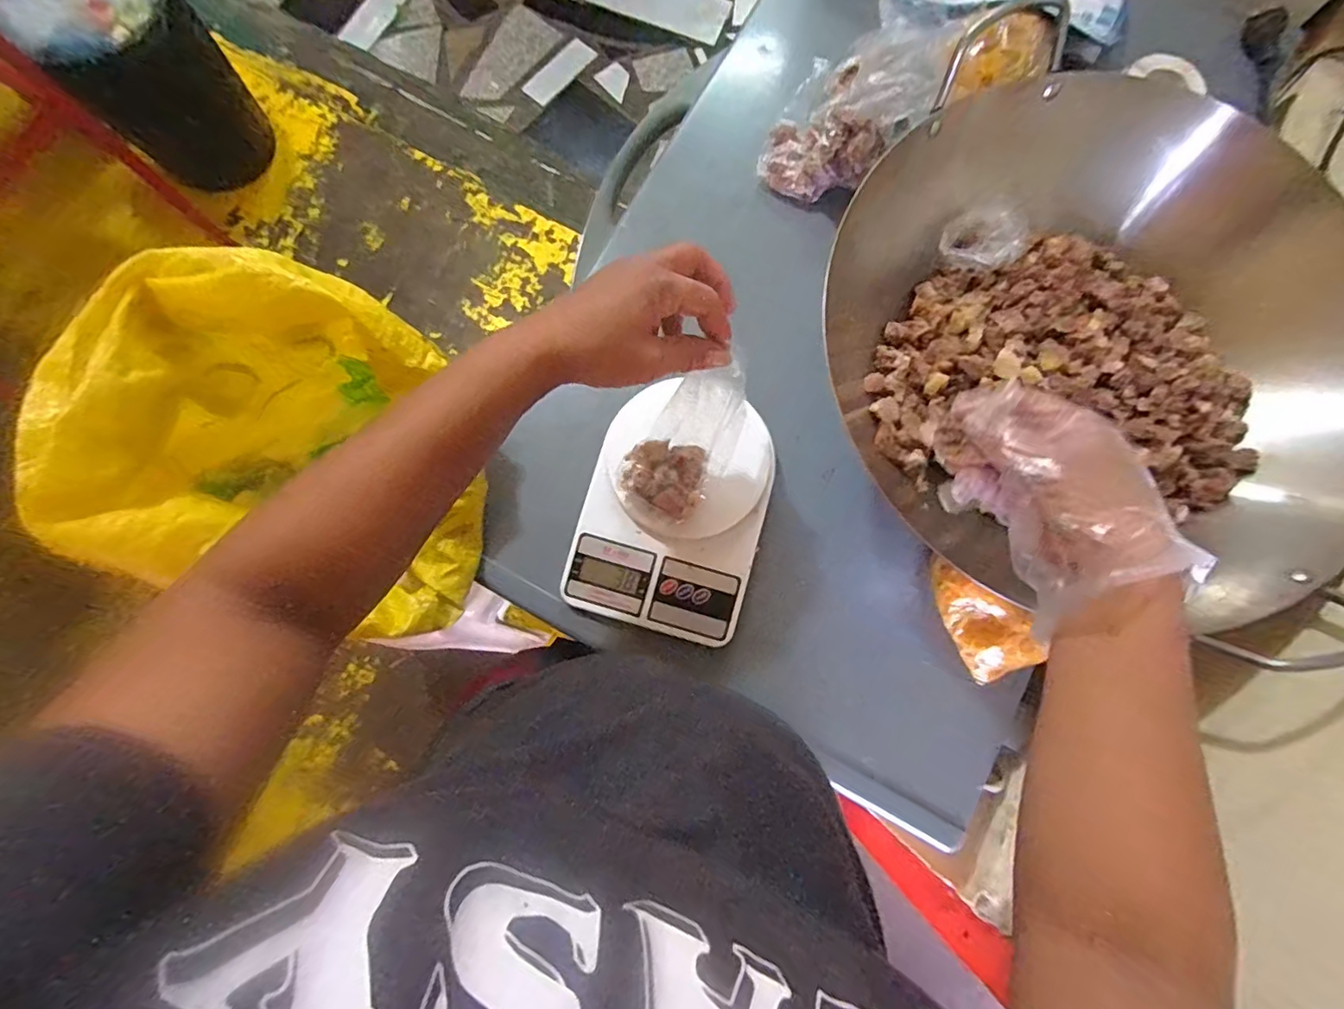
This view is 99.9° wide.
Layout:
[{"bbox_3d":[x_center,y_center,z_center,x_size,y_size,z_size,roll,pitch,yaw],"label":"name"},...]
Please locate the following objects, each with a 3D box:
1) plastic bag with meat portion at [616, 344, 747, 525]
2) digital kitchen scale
[{"bbox_3d":[0.014,-0.048,0.437,0.066,0.028,0.144,39,117,5],"label":"plastic bag with meat portion"},{"bbox_3d":[0.003,0.001,0.481,0.152,0.035,0.209,15,80,2],"label":"digital kitchen scale"}]

